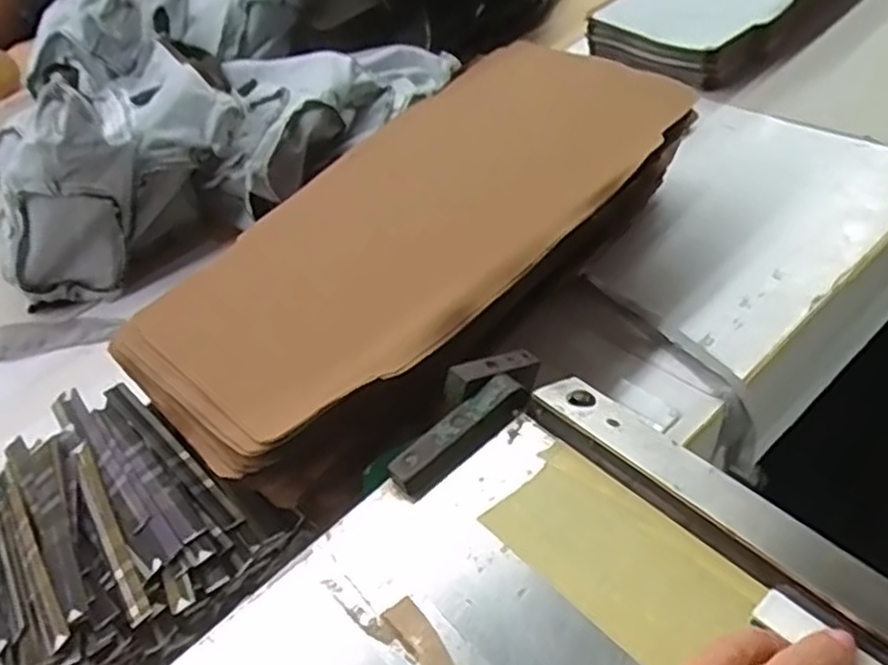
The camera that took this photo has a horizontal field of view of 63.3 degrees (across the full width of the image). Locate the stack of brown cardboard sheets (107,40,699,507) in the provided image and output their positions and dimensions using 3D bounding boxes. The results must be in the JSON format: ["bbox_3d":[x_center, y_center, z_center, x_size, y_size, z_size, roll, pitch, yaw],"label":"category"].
[{"bbox_3d":[-0.008,-0.071,0.541,0.219,0.097,0.448,29,54,33],"label":"stack of brown cardboard sheets"}]

